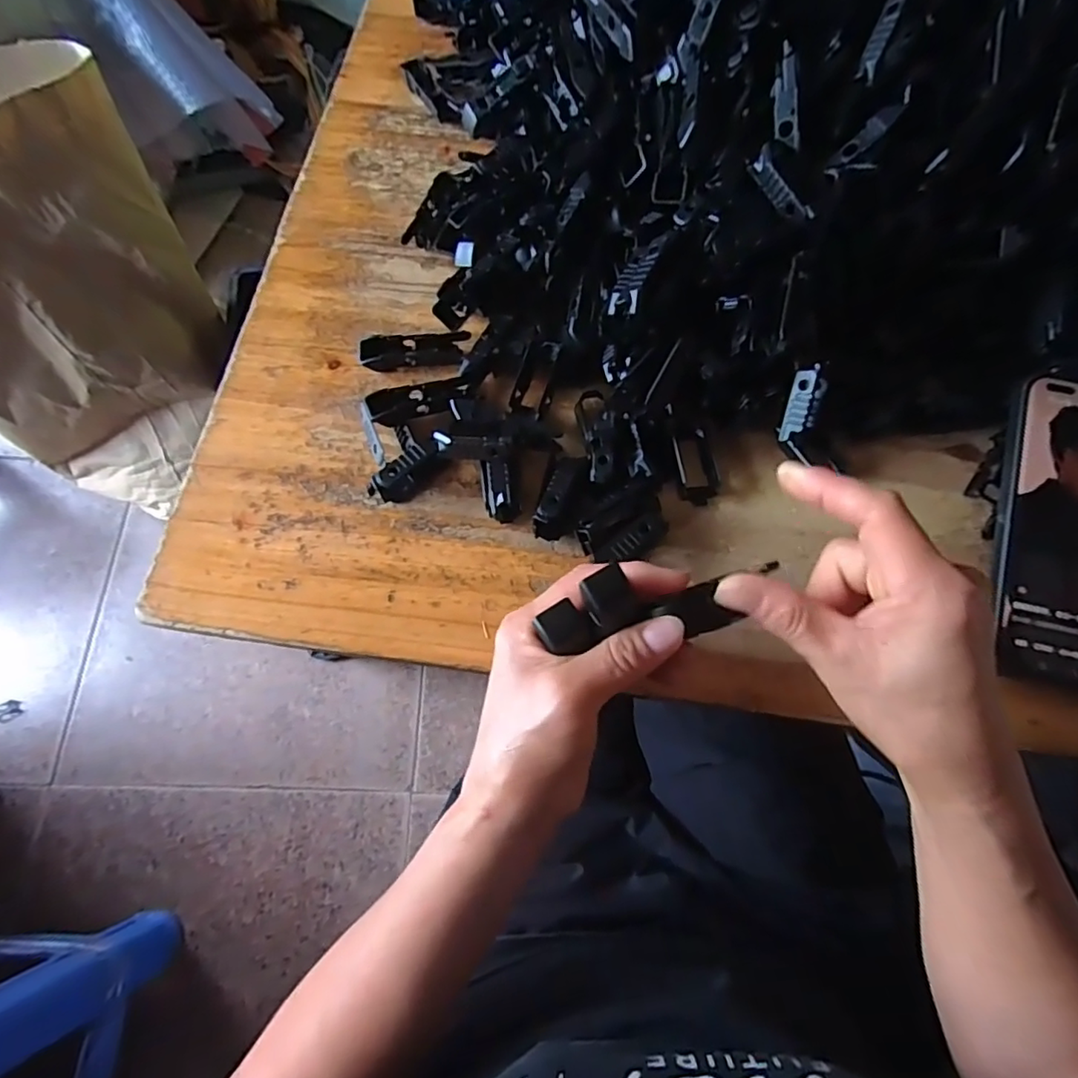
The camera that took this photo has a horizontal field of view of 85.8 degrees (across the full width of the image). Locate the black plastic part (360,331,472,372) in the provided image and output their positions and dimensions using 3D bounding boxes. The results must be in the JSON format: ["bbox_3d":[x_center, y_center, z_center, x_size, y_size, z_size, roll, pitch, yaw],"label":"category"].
[{"bbox_3d":[-0.076,-0.117,0.359,0.065,0.013,0.017,-9,71,-3],"label":"black plastic part"}]

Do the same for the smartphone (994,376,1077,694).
[{"bbox_3d":[0.284,-0.003,0.302,0.076,0.008,0.161,12,83,5],"label":"smartphone"}]

